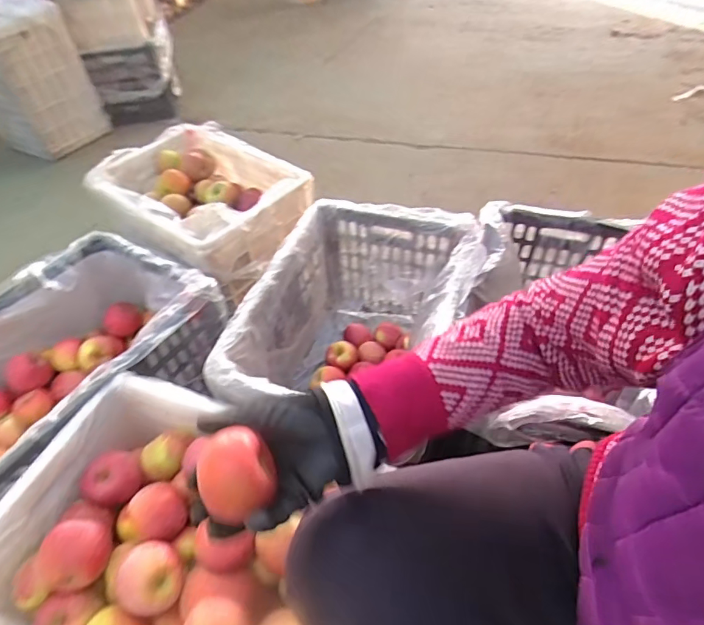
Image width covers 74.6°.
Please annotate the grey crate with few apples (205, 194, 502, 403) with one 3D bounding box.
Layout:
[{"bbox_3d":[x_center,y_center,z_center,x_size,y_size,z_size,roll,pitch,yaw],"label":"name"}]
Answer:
[{"bbox_3d":[0.019,0.043,0.910,0.362,0.269,0.510,12,48,15],"label":"grey crate with few apples"}]

